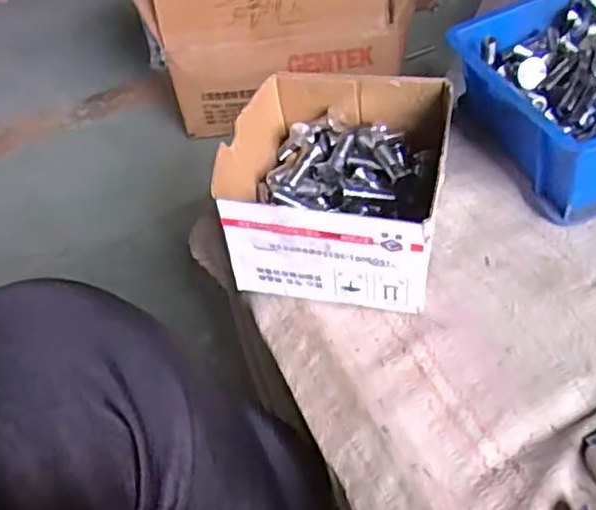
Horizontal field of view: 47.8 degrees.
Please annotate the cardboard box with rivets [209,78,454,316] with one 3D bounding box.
[{"bbox_3d":[0.026,-0.050,0.465,0.140,0.077,0.154,5,47,13],"label":"cardboard box with rivets"}]

